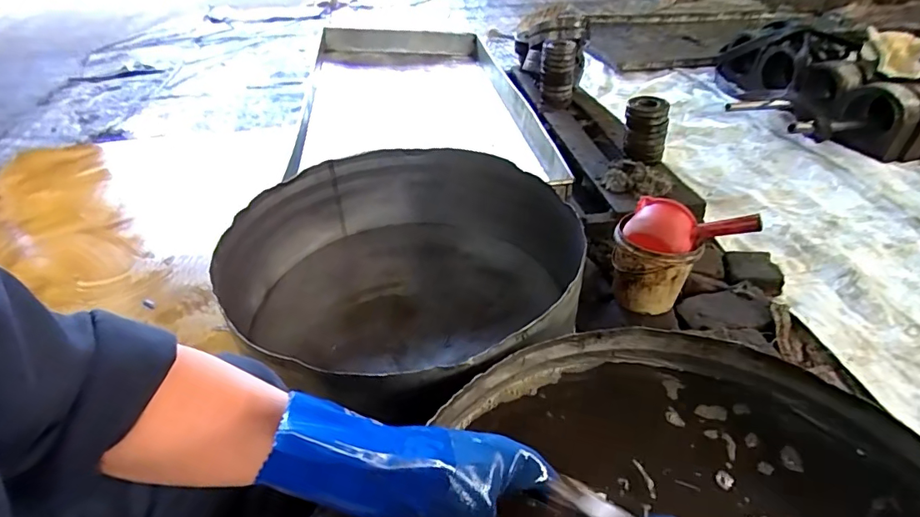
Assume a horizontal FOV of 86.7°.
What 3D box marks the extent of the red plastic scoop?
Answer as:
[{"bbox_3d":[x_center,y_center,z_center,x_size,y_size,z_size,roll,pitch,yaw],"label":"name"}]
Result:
[{"bbox_3d":[0.478,-0.056,1.027,0.246,0.079,0.128,19,42,23],"label":"red plastic scoop"}]

